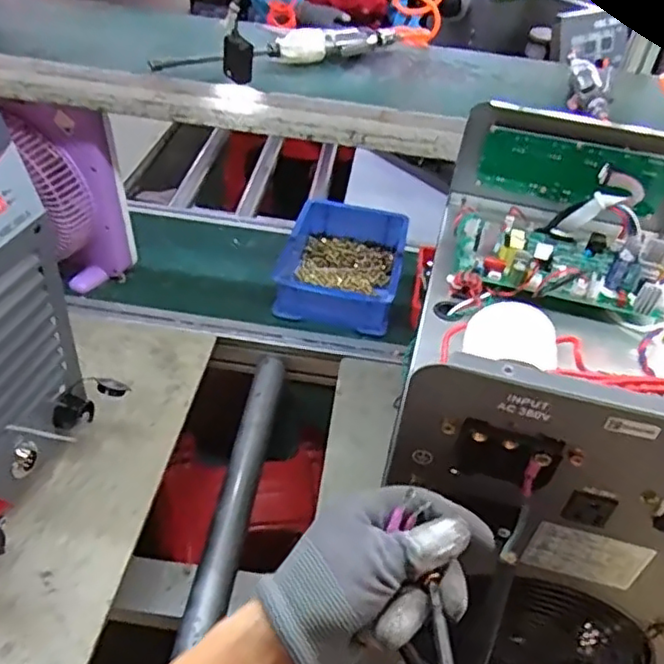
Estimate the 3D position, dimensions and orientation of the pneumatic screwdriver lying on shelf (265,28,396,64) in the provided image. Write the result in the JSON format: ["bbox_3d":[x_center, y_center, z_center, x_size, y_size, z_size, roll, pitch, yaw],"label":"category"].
[{"bbox_3d":[0.019,-0.425,0.936,0.245,0.045,0.045,-24,48,-31],"label":"pneumatic screwdriver lying on shelf"}]

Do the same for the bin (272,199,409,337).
[{"bbox_3d":[0.018,-0.116,1.169,0.210,0.099,0.313,11,40,6],"label":"bin"}]

